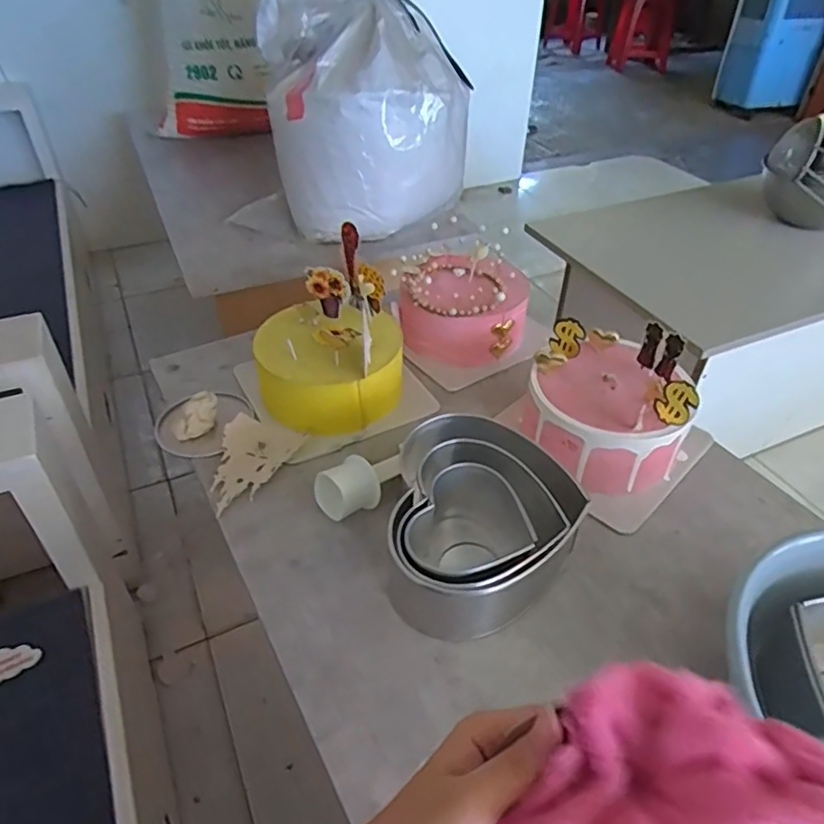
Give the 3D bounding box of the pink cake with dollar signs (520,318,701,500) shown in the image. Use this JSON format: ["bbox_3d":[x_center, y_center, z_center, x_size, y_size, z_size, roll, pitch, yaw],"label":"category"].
[{"bbox_3d":[0.212,-0.005,0.677,0.168,0.130,0.165,9,42,11],"label":"pink cake with dollar signs"}]

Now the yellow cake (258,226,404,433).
[{"bbox_3d":[-0.098,-0.087,0.720,0.165,0.166,0.155,-4,42,-4],"label":"yellow cake"}]

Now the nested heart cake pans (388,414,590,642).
[{"bbox_3d":[0.070,0.103,0.582,0.171,0.087,0.207,2,42,3],"label":"nested heart cake pans"}]

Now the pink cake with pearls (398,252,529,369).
[{"bbox_3d":[0.072,-0.152,0.841,0.167,0.104,0.153,4,42,5],"label":"pink cake with pearls"}]

